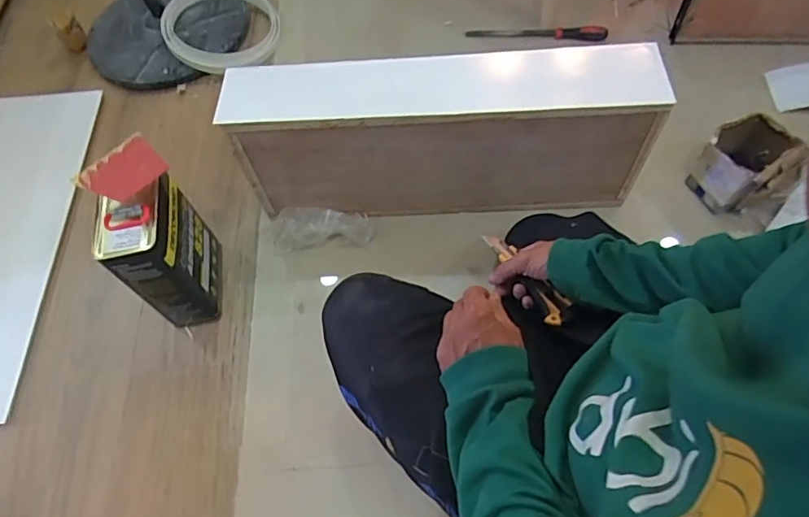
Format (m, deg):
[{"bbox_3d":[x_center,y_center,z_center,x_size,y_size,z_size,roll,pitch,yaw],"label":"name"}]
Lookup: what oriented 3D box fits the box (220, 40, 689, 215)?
[{"bbox_3d":[0.057,-0.192,0.894,0.649,0.260,0.128,-4,62,2],"label":"box"}]

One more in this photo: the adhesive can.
[{"bbox_3d":[-0.368,-0.008,0.831,0.105,0.226,0.145,-17,62,-5],"label":"adhesive can"}]

